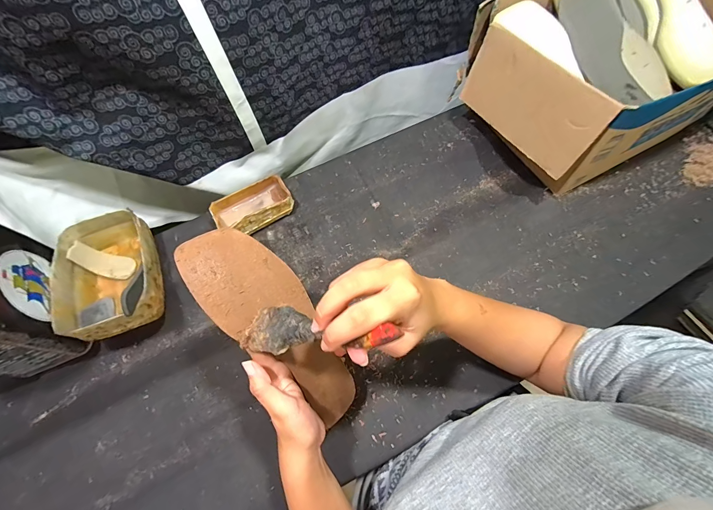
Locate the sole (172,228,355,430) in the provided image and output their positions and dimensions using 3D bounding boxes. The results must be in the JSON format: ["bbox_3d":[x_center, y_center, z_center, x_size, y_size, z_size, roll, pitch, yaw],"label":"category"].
[{"bbox_3d":[-0.071,0.074,0.332,0.244,0.017,0.086,52,53,-20],"label":"sole"}]

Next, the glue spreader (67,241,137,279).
[{"bbox_3d":[-0.401,0.012,0.511,0.092,0.020,0.036,21,66,-13],"label":"glue spreader"}]

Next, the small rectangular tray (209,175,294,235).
[{"bbox_3d":[-0.174,-0.081,0.545,0.124,0.047,0.075,-33,68,-12],"label":"small rectangular tray"}]

